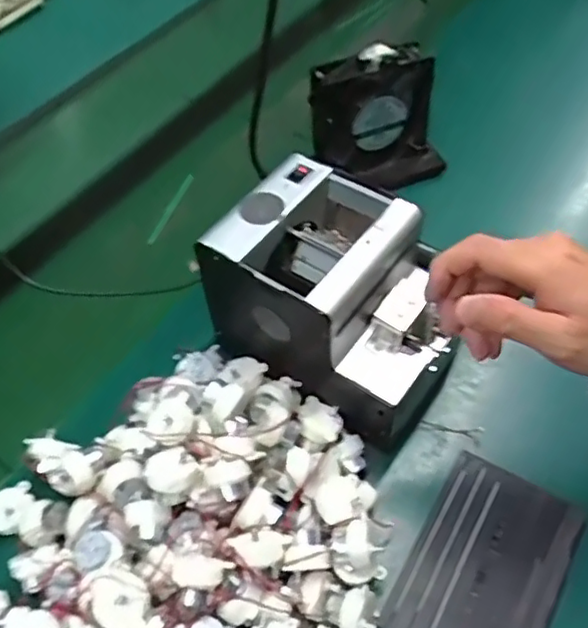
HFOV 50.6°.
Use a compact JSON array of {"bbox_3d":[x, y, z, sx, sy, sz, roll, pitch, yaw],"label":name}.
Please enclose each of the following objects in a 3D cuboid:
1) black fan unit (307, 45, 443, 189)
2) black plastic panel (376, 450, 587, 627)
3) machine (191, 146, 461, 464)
[{"bbox_3d":[0.091,-0.209,0.658,0.136,0.140,0.074,5,52,10],"label":"black fan unit"},{"bbox_3d":[0.137,0.180,0.445,0.100,0.010,0.149,24,57,23],"label":"black plastic panel"},{"bbox_3d":[0.038,-0.012,0.508,0.188,0.144,0.140,23,57,22],"label":"machine"}]

